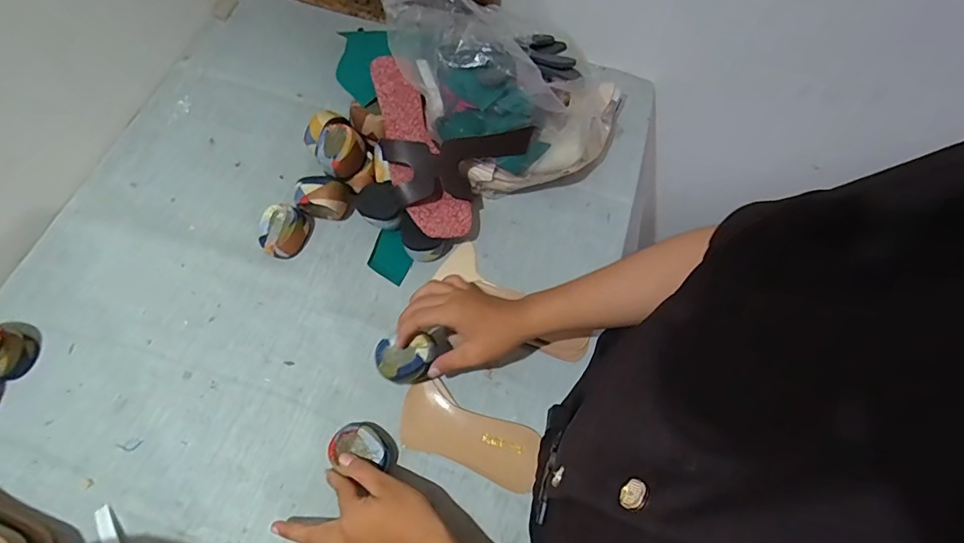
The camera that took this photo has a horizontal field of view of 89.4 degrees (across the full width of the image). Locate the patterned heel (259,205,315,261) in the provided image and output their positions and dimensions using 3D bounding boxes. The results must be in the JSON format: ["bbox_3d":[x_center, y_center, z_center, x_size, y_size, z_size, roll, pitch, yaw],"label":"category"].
[{"bbox_3d":[-0.240,-0.050,0.589,0.055,0.037,0.061,0,66,-3],"label":"patterned heel"}]

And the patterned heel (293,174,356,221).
[{"bbox_3d":[-0.194,-0.092,0.604,0.062,0.052,0.042,9,66,1],"label":"patterned heel"}]

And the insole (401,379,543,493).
[{"bbox_3d":[-0.012,0.172,0.515,0.151,0.018,0.067,21,67,6],"label":"insole"}]

